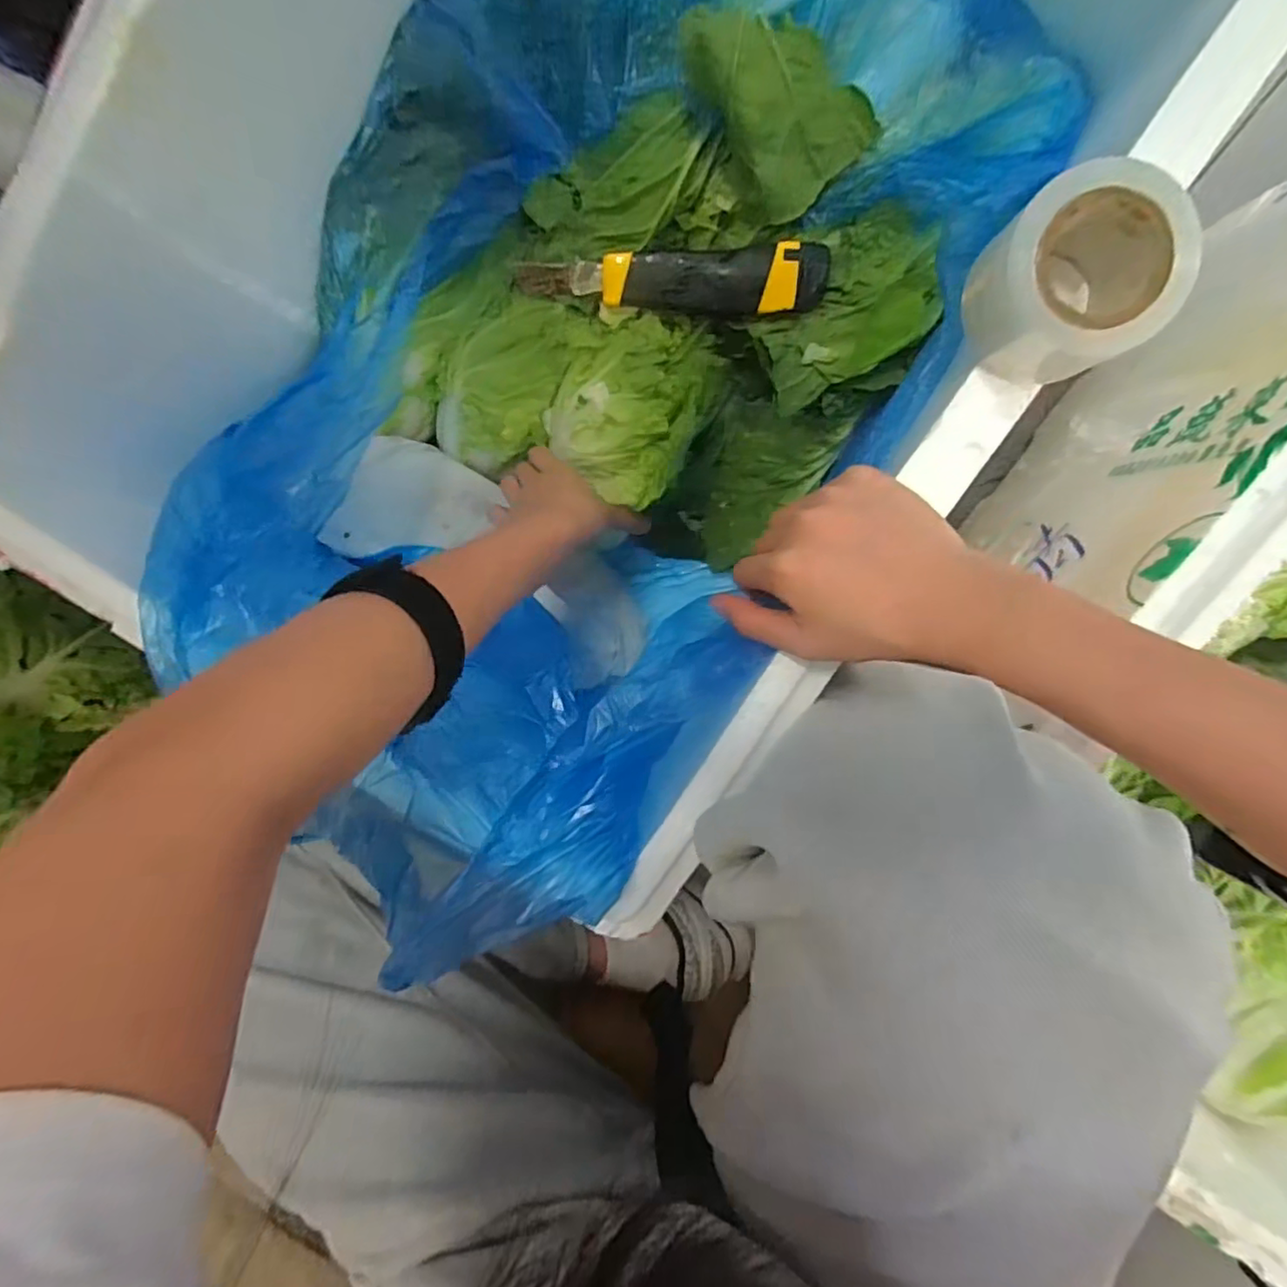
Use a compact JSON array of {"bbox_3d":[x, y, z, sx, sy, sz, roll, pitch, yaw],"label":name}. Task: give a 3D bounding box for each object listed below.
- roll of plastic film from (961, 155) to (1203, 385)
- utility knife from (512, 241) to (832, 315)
[{"bbox_3d":[0.165,-0.140,0.248,0.064,0.049,0.063,0,99,3],"label":"roll of plastic film"},{"bbox_3d":[0.018,-0.231,0.408,0.198,0.017,0.036,-1,99,3],"label":"utility knife"}]

